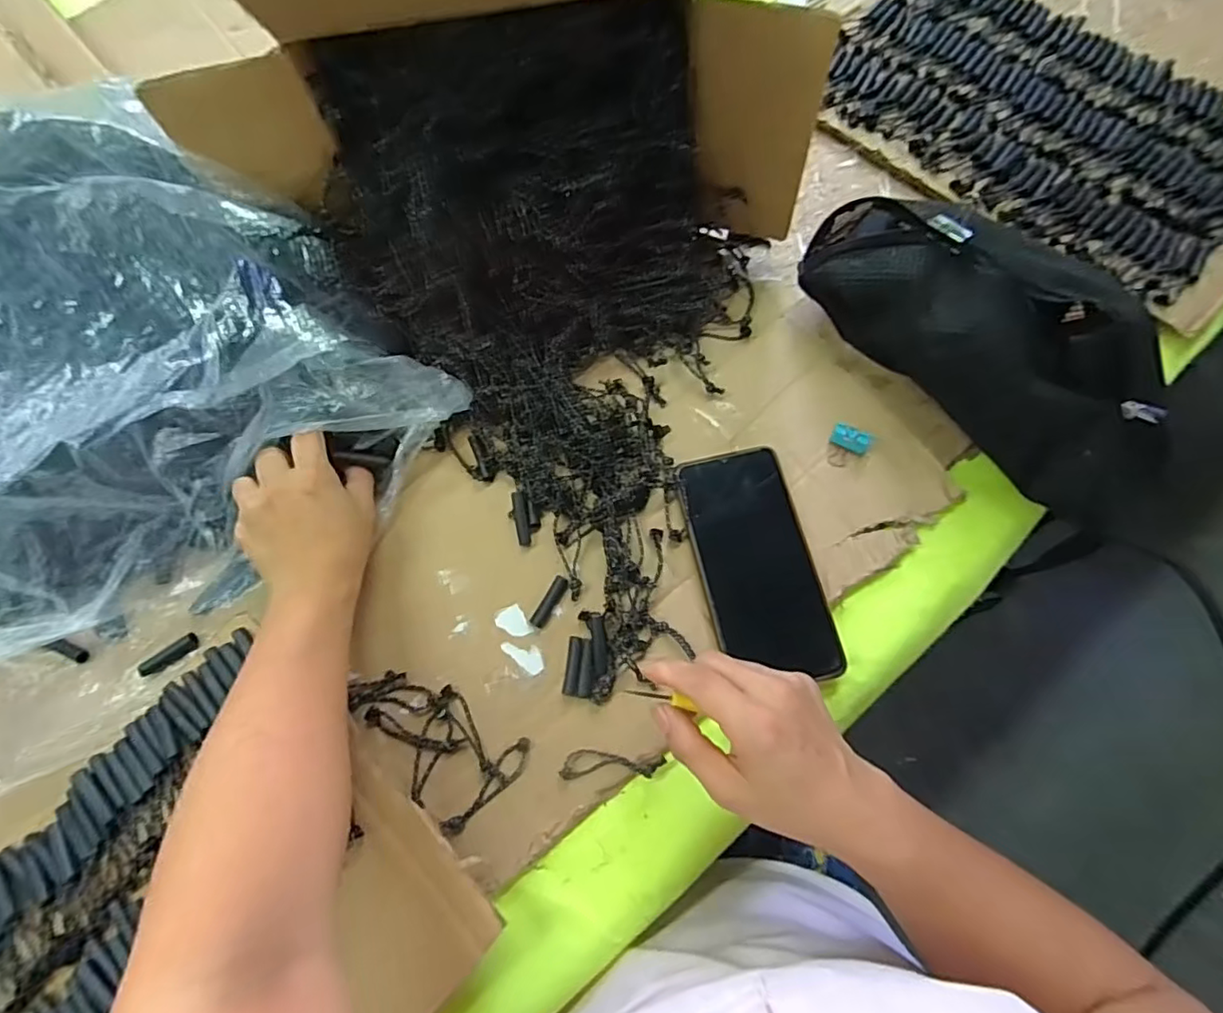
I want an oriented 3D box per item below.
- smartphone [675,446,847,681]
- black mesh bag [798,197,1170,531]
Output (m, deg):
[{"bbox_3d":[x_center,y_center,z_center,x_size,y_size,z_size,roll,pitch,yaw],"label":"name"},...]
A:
[{"bbox_3d":[0.098,0.037,0.404,0.076,0.016,0.156,-11,70,-2],"label":"smartphone"},{"bbox_3d":[0.264,-0.122,0.409,0.113,0.099,0.278,-39,73,-11],"label":"black mesh bag"}]

